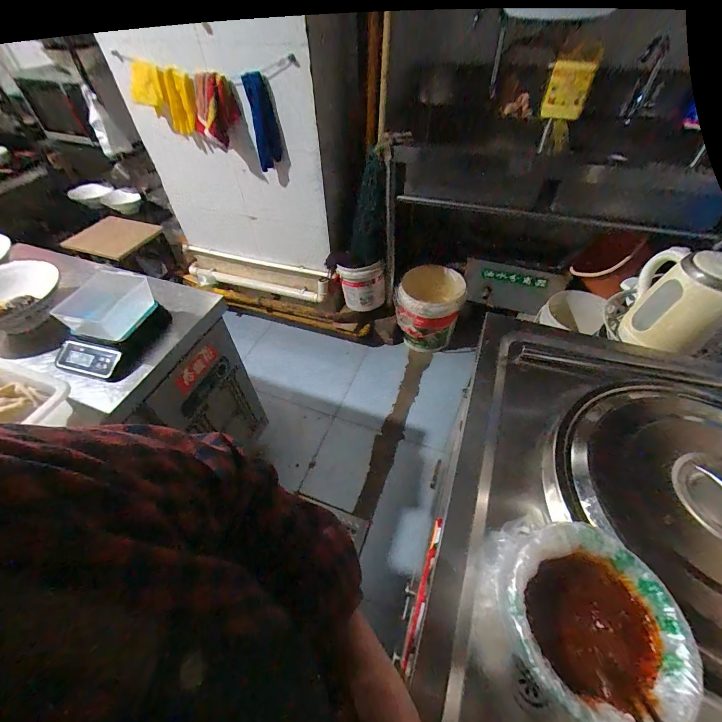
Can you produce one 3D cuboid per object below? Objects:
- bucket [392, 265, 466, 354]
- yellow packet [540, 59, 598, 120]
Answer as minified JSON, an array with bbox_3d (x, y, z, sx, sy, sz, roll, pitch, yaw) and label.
[{"bbox_3d":[0.337,-0.243,1.723,0.300,0.372,0.283,-1,50,1],"label":"bucket"},{"bbox_3d":[0.752,-0.982,1.245,0.139,0.163,0.037,16,52,15],"label":"yellow packet"}]

